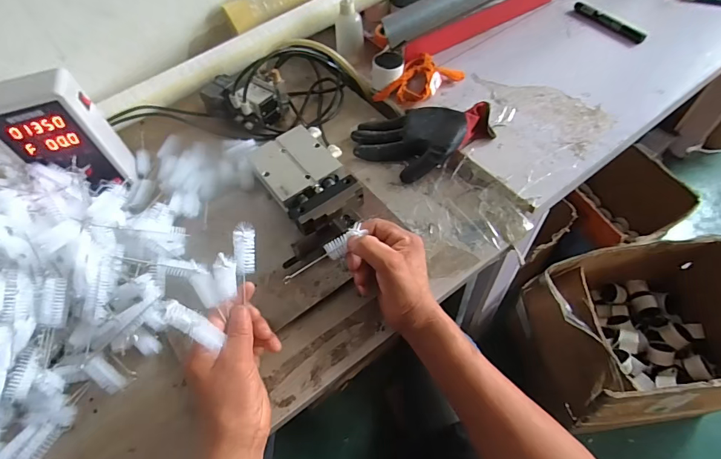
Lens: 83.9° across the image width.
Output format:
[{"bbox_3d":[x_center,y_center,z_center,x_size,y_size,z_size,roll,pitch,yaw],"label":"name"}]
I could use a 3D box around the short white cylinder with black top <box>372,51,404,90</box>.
[{"bbox_3d":[0.044,-0.259,0.654,0.053,0.041,0.046,-3,57,3],"label":"short white cylinder with black top"}]

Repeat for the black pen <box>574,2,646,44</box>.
[{"bbox_3d":[0.443,-0.372,0.721,0.015,0.017,0.141,-31,59,-14],"label":"black pen"}]

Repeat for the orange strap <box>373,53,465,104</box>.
[{"bbox_3d":[0.096,-0.242,0.654,0.082,0.028,0.123,38,67,25],"label":"orange strap"}]

